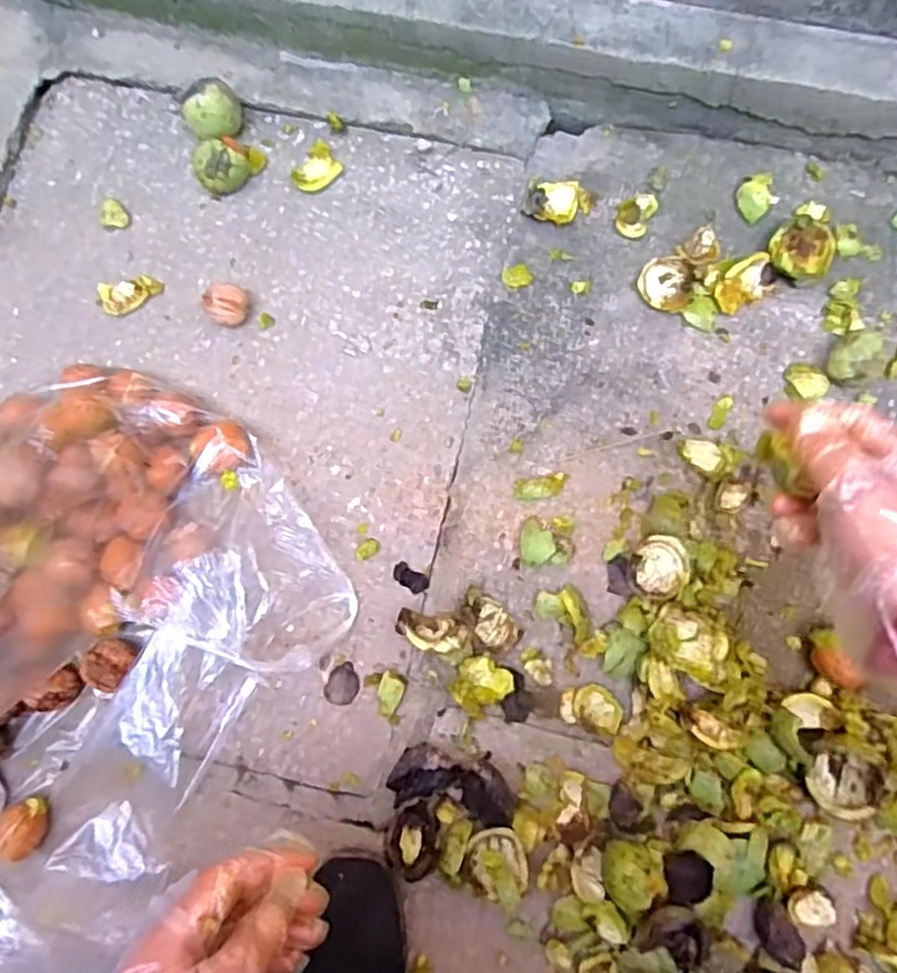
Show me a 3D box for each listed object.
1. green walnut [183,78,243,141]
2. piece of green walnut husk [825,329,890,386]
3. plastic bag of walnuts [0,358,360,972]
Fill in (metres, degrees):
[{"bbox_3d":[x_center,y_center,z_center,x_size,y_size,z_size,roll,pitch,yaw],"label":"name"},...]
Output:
[{"bbox_3d":[-0.199,-0.317,0.596,0.047,0.045,0.040,-26,80,-4],"label":"green walnut"},{"bbox_3d":[0.330,-0.102,0.564,0.038,0.038,0.040,0,80,1],"label":"piece of green walnut husk"},{"bbox_3d":[-0.270,0.101,0.486,0.310,0.117,0.369,33,82,7],"label":"plastic bag of walnuts"}]

